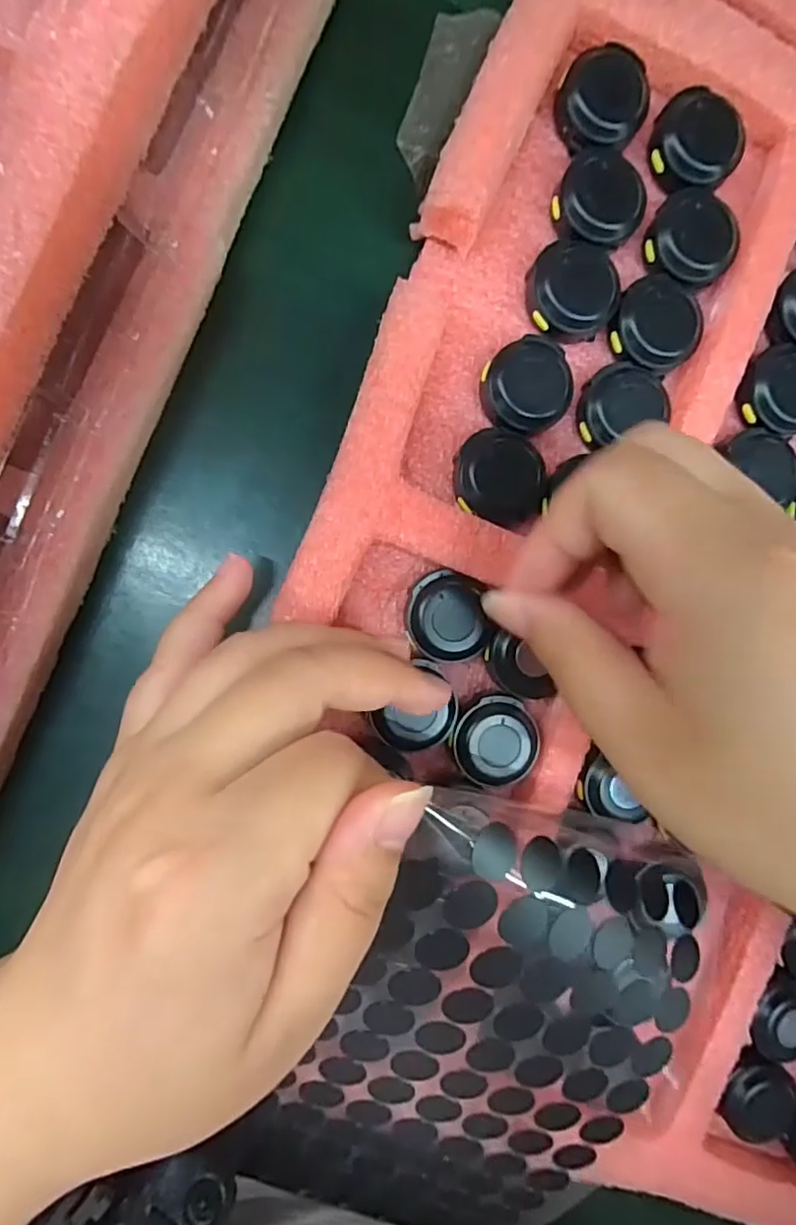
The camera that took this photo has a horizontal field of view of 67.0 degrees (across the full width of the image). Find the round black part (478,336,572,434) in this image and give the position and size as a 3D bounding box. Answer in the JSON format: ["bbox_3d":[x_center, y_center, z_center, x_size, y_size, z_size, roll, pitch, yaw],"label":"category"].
[{"bbox_3d":[0.042,-0.075,0.202,0.029,0.012,0.031,0,93,-8],"label":"round black part"}]

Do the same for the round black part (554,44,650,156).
[{"bbox_3d":[0.068,-0.169,0.200,0.029,0.012,0.026,-21,95,-6],"label":"round black part"}]

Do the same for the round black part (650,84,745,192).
[{"bbox_3d":[0.101,-0.159,0.203,0.028,0.009,0.029,0,93,-8],"label":"round black part"}]

